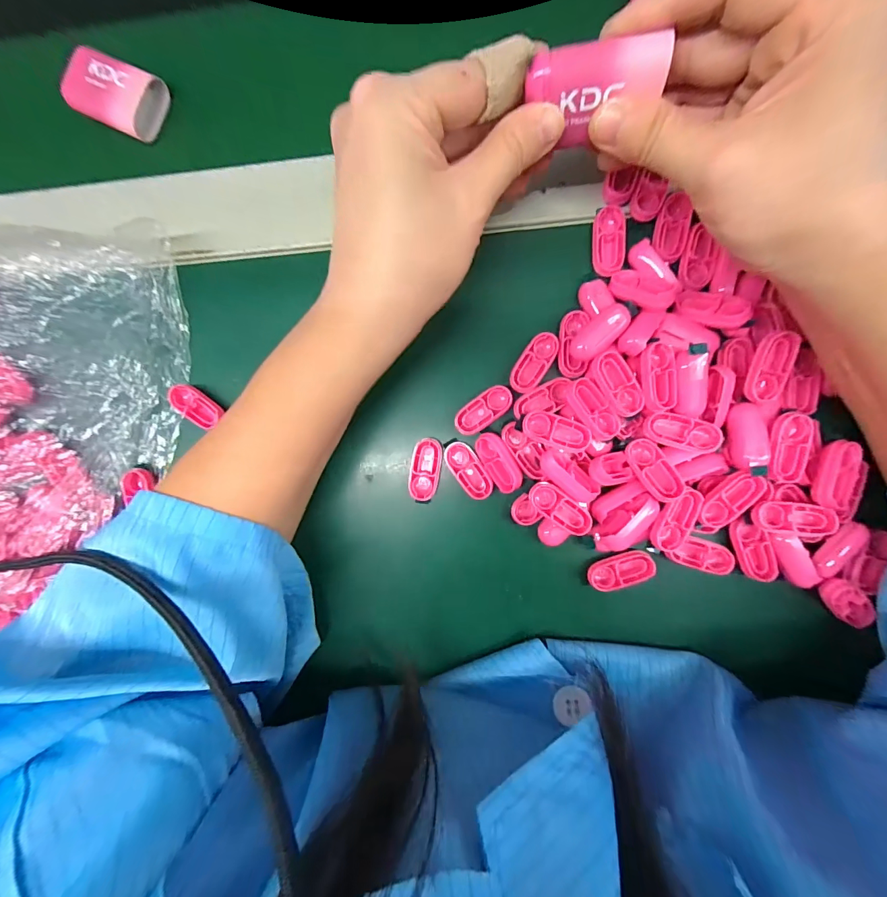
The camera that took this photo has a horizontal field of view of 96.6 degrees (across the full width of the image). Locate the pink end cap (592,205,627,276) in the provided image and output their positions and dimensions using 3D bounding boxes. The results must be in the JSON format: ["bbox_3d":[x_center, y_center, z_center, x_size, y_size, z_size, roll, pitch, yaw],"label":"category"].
[{"bbox_3d":[0.087,-0.108,0.206,0.016,0.005,0.034,-2,91,4],"label":"pink end cap"}]

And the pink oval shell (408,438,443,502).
[{"bbox_3d":[-0.010,0.012,0.220,0.016,0.010,0.034,8,91,4],"label":"pink oval shell"}]

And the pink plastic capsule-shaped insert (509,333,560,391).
[{"bbox_3d":[0.049,-0.046,0.211,0.015,0.004,0.034,32,93,3],"label":"pink plastic capsule-shaped insert"}]

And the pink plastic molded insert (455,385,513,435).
[{"bbox_3d":[0.022,-0.021,0.215,0.034,0.005,0.015,-38,88,4],"label":"pink plastic molded insert"}]

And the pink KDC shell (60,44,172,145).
[{"bbox_3d":[-0.189,-0.204,0.228,0.049,0.018,0.036,23,92,4],"label":"pink KDC shell"}]

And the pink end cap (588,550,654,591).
[{"bbox_3d":[0.095,0.065,0.214,0.034,0.007,0.017,-19,89,4],"label":"pink end cap"}]

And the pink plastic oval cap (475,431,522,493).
[{"bbox_3d":[0.030,0.007,0.211,0.016,0.004,0.034,-30,88,4],"label":"pink plastic oval cap"}]

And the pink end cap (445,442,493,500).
[{"bbox_3d":[0.014,0.012,0.219,0.015,0.011,0.034,-34,88,4],"label":"pink end cap"}]

